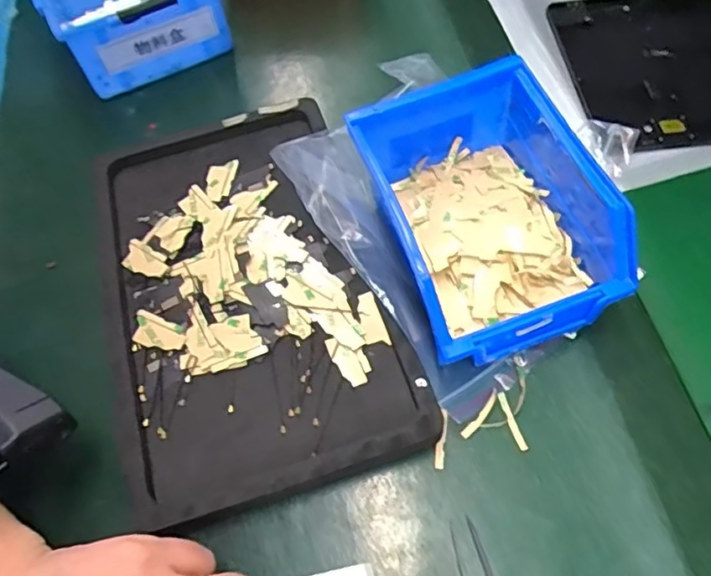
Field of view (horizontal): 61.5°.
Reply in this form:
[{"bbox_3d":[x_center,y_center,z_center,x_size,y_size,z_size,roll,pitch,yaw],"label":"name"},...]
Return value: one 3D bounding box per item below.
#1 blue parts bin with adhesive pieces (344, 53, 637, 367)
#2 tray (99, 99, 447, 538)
[{"bbox_3d":[0.078,-0.041,0.326,0.130,0.068,0.143,-17,62,-6],"label":"blue parts bin with adhesive pieces"},{"bbox_3d":[-0.068,-0.005,0.350,0.152,0.034,0.256,-15,61,-9],"label":"tray"}]

